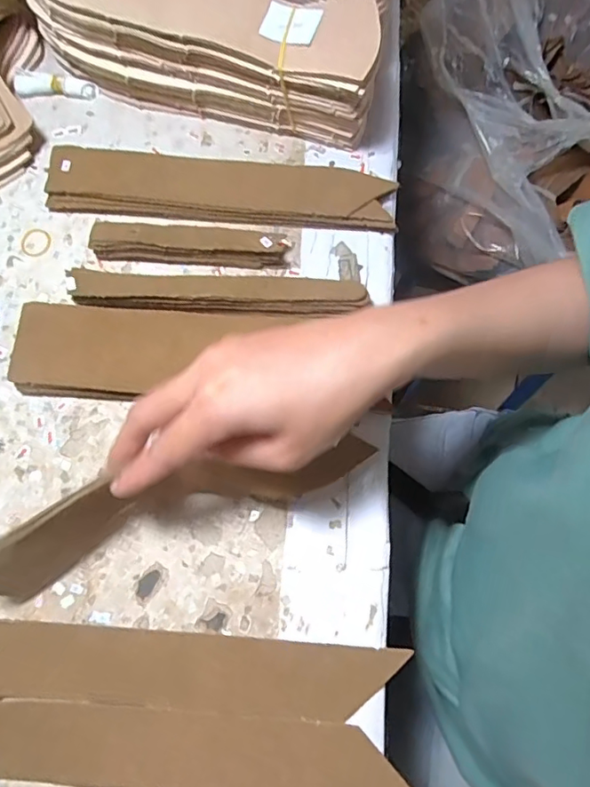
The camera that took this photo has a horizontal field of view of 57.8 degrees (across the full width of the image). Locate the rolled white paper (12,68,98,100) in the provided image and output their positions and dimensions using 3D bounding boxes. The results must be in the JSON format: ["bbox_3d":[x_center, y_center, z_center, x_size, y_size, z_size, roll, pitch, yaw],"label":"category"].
[{"bbox_3d":[-0.188,-0.241,0.419,0.063,0.014,0.014,4,71,3],"label":"rolled white paper"}]

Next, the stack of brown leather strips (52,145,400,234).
[{"bbox_3d":[-0.054,-0.144,0.381,0.241,0.021,0.042,6,71,3],"label":"stack of brown leather strips"}]

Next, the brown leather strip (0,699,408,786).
[{"bbox_3d":[-0.057,0.191,0.283,0.230,0.006,0.039,4,71,2],"label":"brown leather strip"}]

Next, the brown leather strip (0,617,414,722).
[{"bbox_3d":[-0.062,0.153,0.297,0.233,0.004,0.039,4,71,2],"label":"brown leather strip"}]

